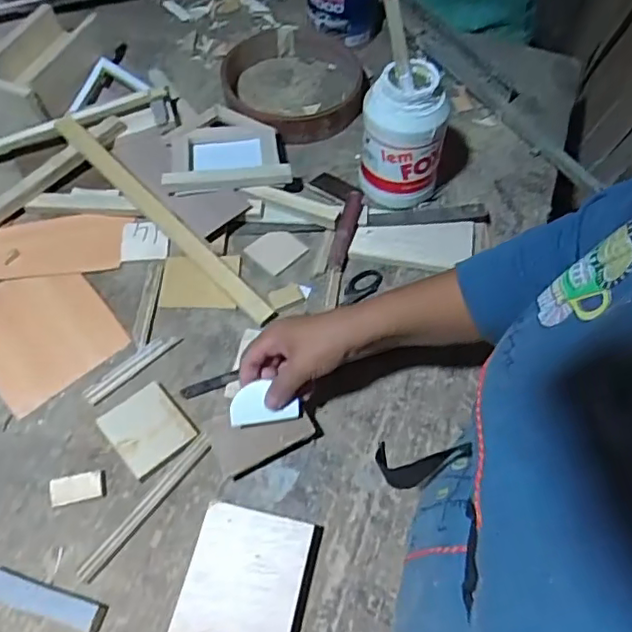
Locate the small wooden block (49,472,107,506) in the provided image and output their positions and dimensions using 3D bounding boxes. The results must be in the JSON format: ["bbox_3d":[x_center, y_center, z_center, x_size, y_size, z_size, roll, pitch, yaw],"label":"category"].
[{"bbox_3d":[-0.223,0.162,0.564,0.049,0.010,0.025,-12,59,-7],"label":"small wooden block"}]

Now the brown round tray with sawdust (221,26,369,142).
[{"bbox_3d":[-0.031,-0.339,0.853,0.201,0.034,0.236,0,58,0],"label":"brown round tray with sawdust"}]

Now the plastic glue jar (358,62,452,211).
[{"bbox_3d":[0.096,-0.197,0.689,0.080,0.157,0.074,-19,60,-11],"label":"plastic glue jar"}]

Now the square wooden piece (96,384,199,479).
[{"bbox_3d":[-0.165,0.110,0.592,0.070,0.006,0.077,-36,65,-20],"label":"square wooden piece"}]

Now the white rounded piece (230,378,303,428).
[{"bbox_3d":[-0.047,0.080,0.556,0.065,0.006,0.041,-8,94,-14],"label":"white rounded piece"}]

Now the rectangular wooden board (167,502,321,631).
[{"bbox_3d":[-0.066,0.253,0.497,0.099,0.029,0.171,11,59,7],"label":"rectangular wooden board"}]

